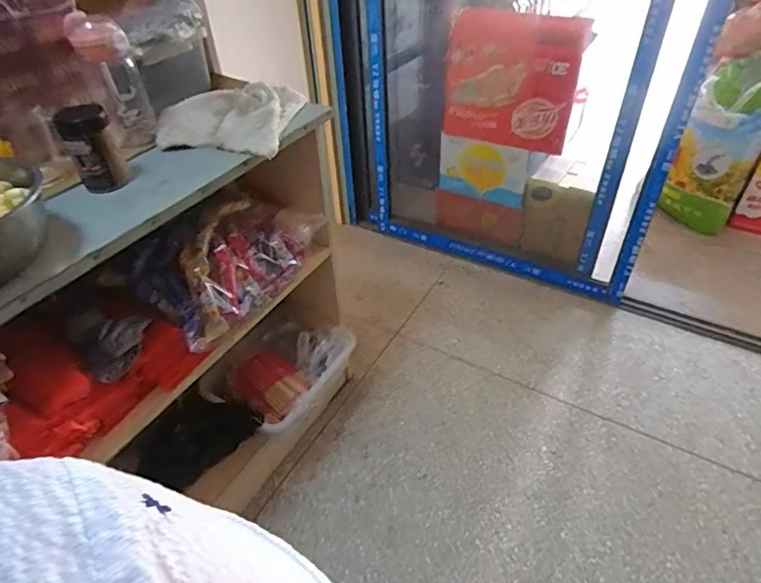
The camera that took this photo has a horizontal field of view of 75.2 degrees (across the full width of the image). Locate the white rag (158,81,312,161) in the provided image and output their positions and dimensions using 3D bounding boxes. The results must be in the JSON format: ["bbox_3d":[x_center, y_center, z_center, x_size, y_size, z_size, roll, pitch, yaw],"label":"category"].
[{"bbox_3d":[-0.262,-0.309,0.861,0.213,0.042,0.222,3,41,7],"label":"white rag"}]

